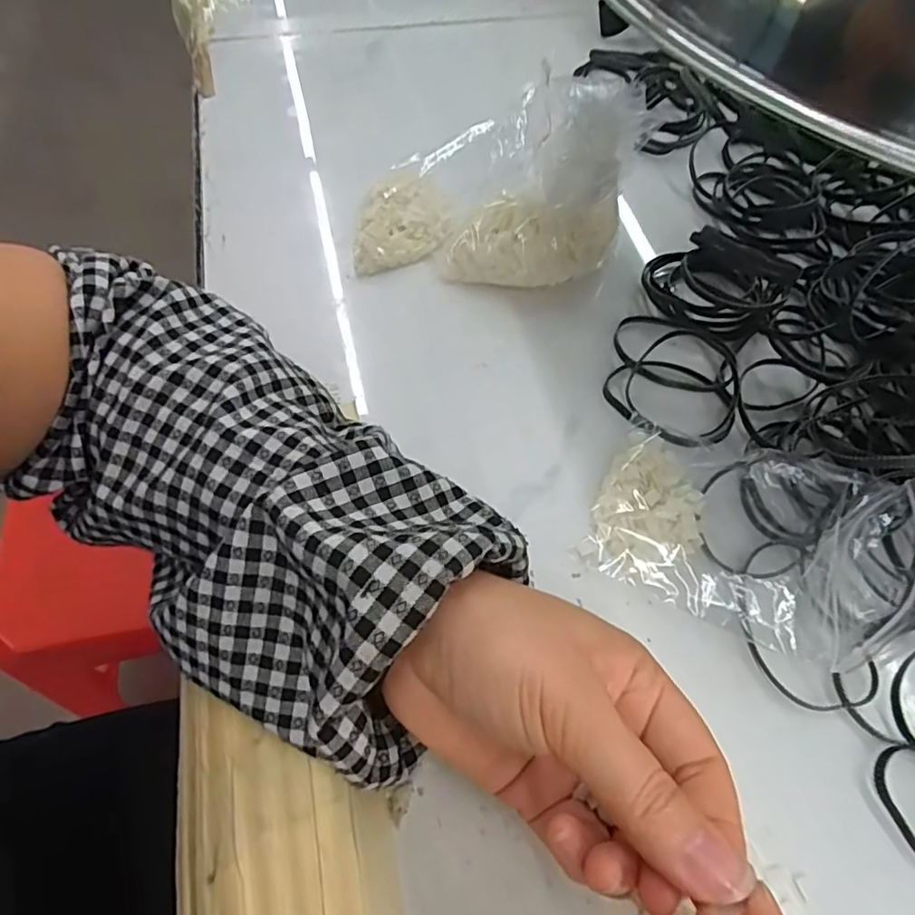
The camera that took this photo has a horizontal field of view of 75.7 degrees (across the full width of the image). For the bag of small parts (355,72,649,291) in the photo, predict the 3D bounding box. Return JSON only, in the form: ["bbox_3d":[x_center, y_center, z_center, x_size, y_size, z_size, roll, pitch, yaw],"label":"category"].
[{"bbox_3d":[0.020,-0.159,0.333,0.148,0.092,0.089,12,60,6],"label":"bag of small parts"}]

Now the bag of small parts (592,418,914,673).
[{"bbox_3d":[0.136,0.032,0.258,0.138,0.033,0.092,18,61,9],"label":"bag of small parts"}]

